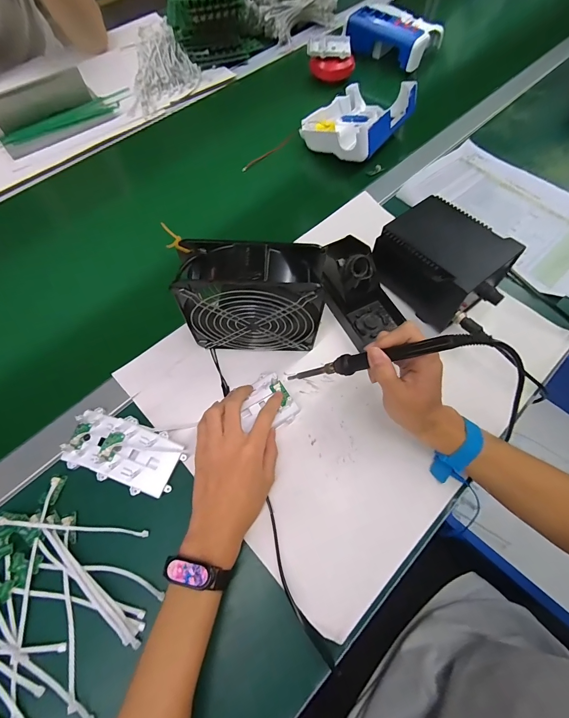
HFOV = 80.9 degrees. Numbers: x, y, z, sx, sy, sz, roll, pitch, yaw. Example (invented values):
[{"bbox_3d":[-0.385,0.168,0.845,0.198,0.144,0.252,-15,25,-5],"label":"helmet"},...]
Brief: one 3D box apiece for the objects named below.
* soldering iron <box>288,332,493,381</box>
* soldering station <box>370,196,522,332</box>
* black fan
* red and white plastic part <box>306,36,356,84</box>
[{"bbox_3d":[0.087,0.002,0.337,0.206,0.021,0.021,-15,60,40],"label":"soldering iron"},{"bbox_3d":[0.214,-0.129,0.458,0.120,0.100,0.160,-39,73,-16],"label":"soldering station"},{"bbox_3d":[-0.035,-0.061,0.385,0.146,0.150,0.059,2,67,-1],"label":"black fan"},{"bbox_3d":[0.099,-0.630,0.702,0.101,0.069,0.067,2,67,-1],"label":"red and white plastic part"}]

